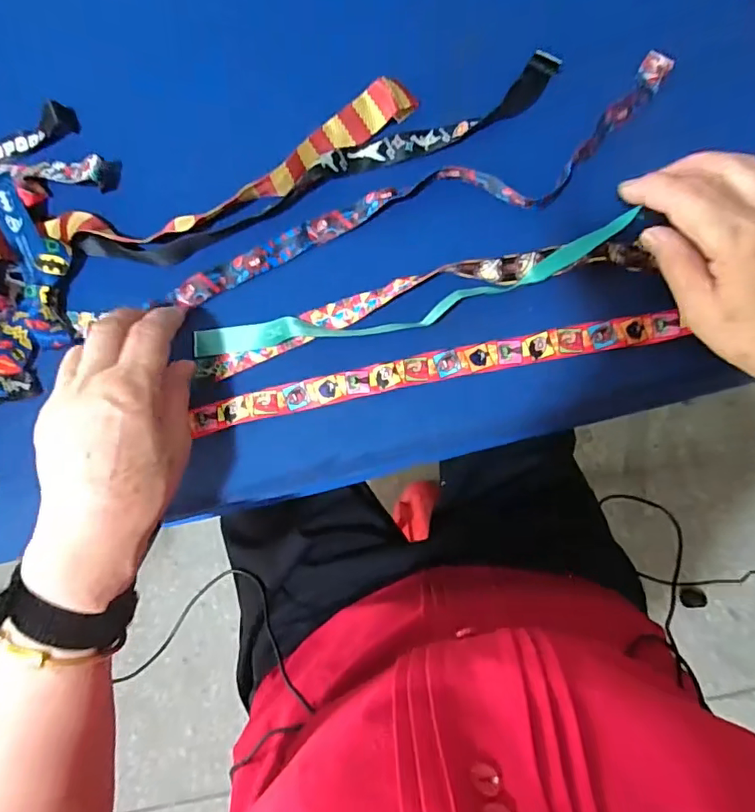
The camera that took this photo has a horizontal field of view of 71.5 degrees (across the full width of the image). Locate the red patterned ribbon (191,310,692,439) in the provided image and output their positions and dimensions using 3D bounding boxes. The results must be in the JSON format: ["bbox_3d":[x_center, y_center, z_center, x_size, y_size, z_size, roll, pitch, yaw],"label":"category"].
[{"bbox_3d":[0.039,-0.025,0.363,0.334,0.005,0.023,-12,80,0],"label":"red patterned ribbon"}]

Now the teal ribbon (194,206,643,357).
[{"bbox_3d":[0.026,-0.073,0.366,0.313,0.016,0.037,-15,85,3],"label":"teal ribbon"}]

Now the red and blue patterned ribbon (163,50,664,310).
[{"bbox_3d":[0.036,-0.150,0.377,0.378,0.017,0.065,-21,85,1],"label":"red and blue patterned ribbon"}]

